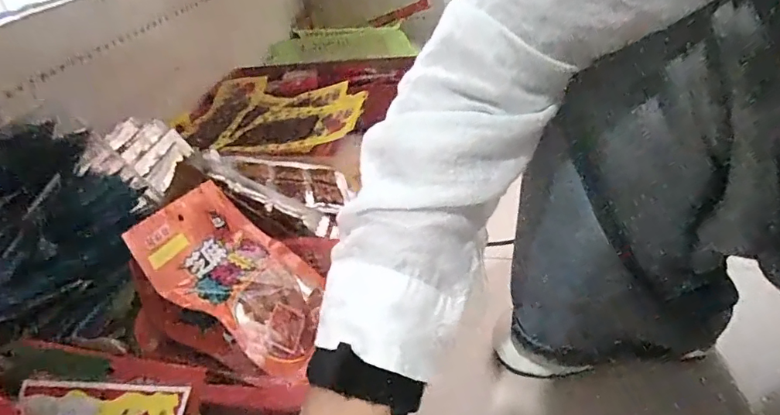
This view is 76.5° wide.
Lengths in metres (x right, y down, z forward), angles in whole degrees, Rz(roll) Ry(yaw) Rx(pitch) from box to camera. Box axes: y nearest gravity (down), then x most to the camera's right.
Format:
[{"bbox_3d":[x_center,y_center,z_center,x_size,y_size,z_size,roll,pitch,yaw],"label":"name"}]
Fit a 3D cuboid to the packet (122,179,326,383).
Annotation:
[{"bbox_3d":[-0.115,0.051,0.395,0.156,0.016,0.120,39,28,-5],"label":"packet"}]

